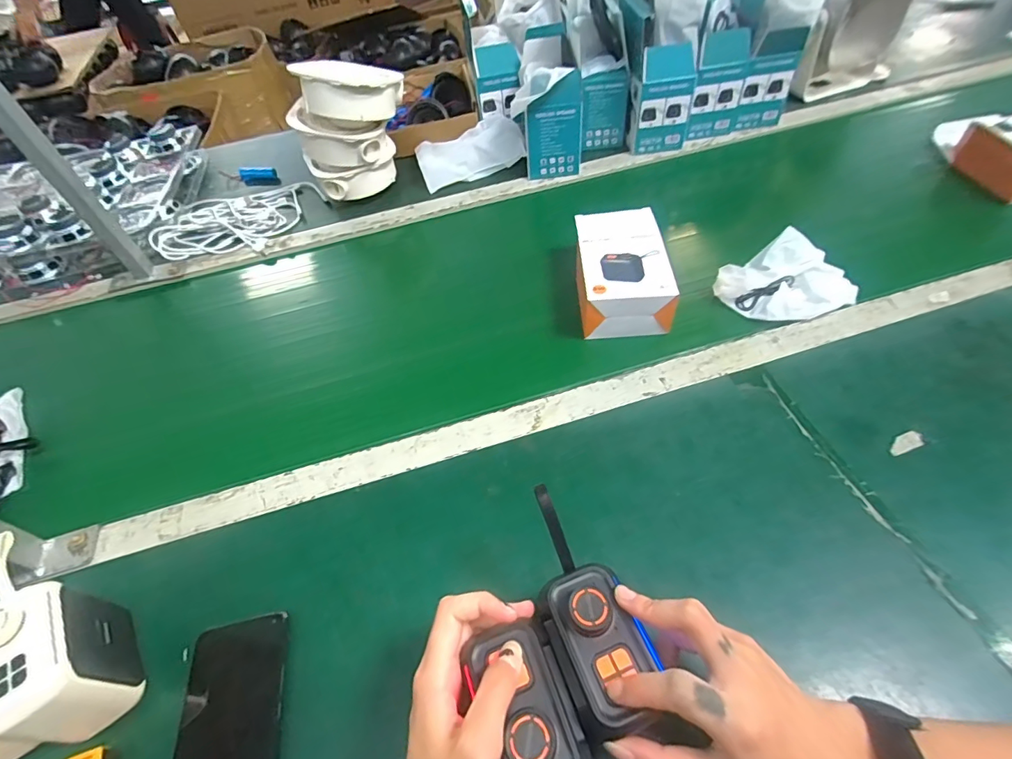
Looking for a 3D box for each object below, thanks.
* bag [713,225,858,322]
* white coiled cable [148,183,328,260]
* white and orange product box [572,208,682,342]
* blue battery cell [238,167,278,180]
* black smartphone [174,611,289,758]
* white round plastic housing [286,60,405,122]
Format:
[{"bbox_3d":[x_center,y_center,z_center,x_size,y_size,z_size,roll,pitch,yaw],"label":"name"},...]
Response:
[{"bbox_3d":[0.321,-0.114,0.540,0.110,0.042,0.108,-25,52,-15],"label":"bag"},{"bbox_3d":[-0.443,-0.267,0.773,0.241,0.018,0.185,-7,50,0],"label":"white coiled cable"},{"bbox_3d":[0.135,-0.132,0.570,0.102,0.062,0.168,-3,50,3],"label":"white and orange product box"},{"bbox_3d":[-0.461,-0.384,0.874,0.071,0.016,0.023,-1,50,4],"label":"blue battery cell"},{"bbox_3d":[-0.198,0.255,0.329,0.074,0.013,0.153,-11,50,-4],"label":"black smartphone"},{"bbox_3d":[-0.224,-0.419,0.681,0.135,0.060,0.135,8,43,-8],"label":"white round plastic housing"}]

